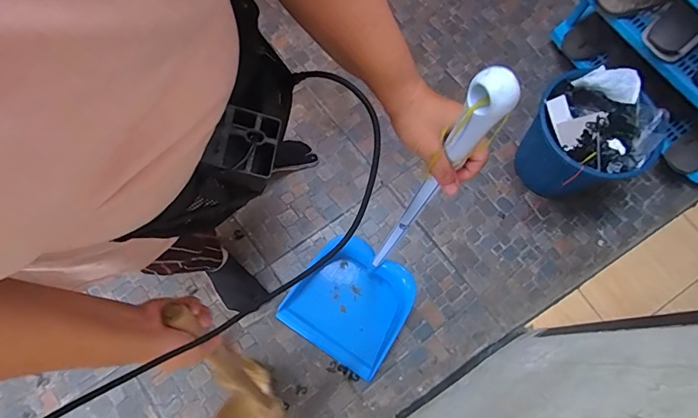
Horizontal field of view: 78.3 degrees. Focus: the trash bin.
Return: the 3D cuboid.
[{"bbox_3d":[0.603,-0.166,1.122,0.253,0.288,0.263,1,73,-3],"label":"trash bin"}]

